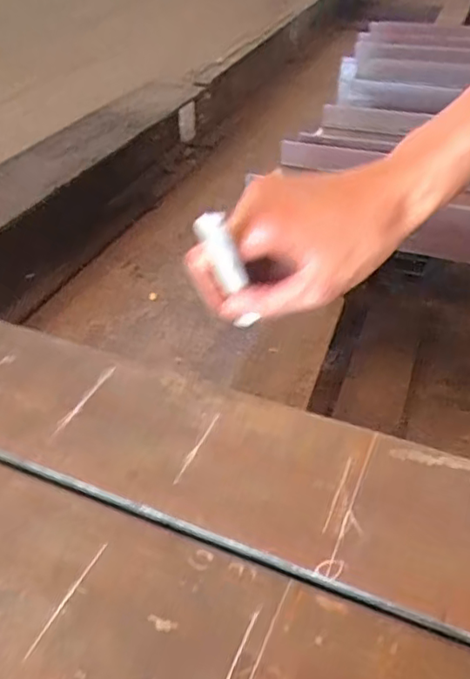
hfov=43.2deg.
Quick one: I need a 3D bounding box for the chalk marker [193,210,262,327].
[{"bbox_3d":[-0.006,-0.046,0.322,0.013,0.070,0.011,21,71,23],"label":"chalk marker"}]

